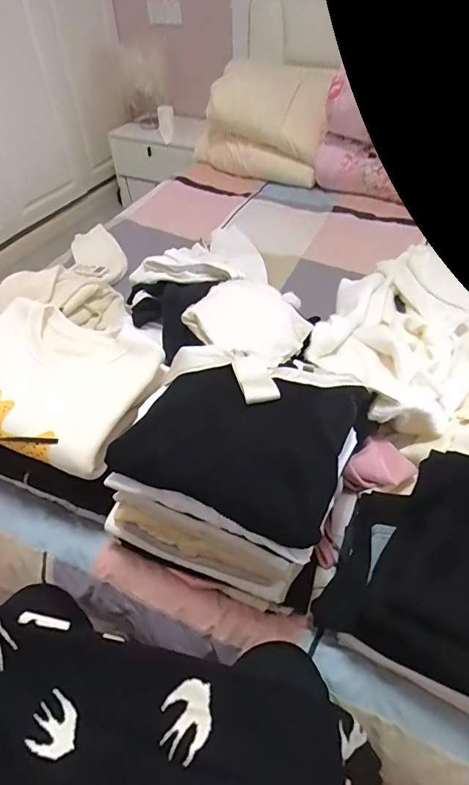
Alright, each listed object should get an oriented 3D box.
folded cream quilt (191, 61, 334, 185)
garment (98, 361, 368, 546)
[{"bbox_3d":[0.097,-0.972,1.573,0.525,0.346,0.187,22,50,22],"label":"folded cream quilt"},{"bbox_3d":[0.011,0.046,0.524,0.241,0.041,0.215,15,47,16],"label":"garment"}]

